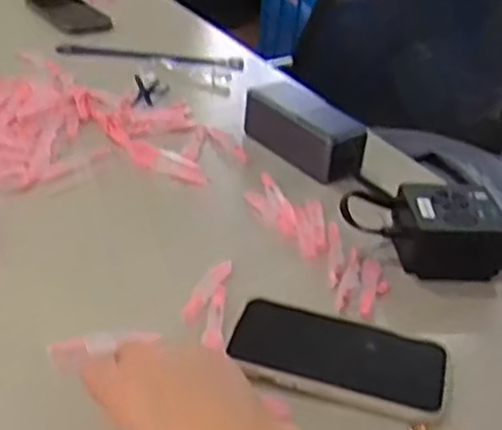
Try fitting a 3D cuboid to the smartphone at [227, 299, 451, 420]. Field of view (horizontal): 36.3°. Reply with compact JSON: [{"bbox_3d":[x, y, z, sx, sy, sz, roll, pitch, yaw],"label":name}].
[{"bbox_3d":[0.058,0.093,0.509,0.142,0.008,0.073,13,34,9],"label":"smartphone"}]

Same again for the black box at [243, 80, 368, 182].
[{"bbox_3d":[0.052,-0.085,0.746,0.046,0.059,0.134,-22,43,-36],"label":"black box"}]

